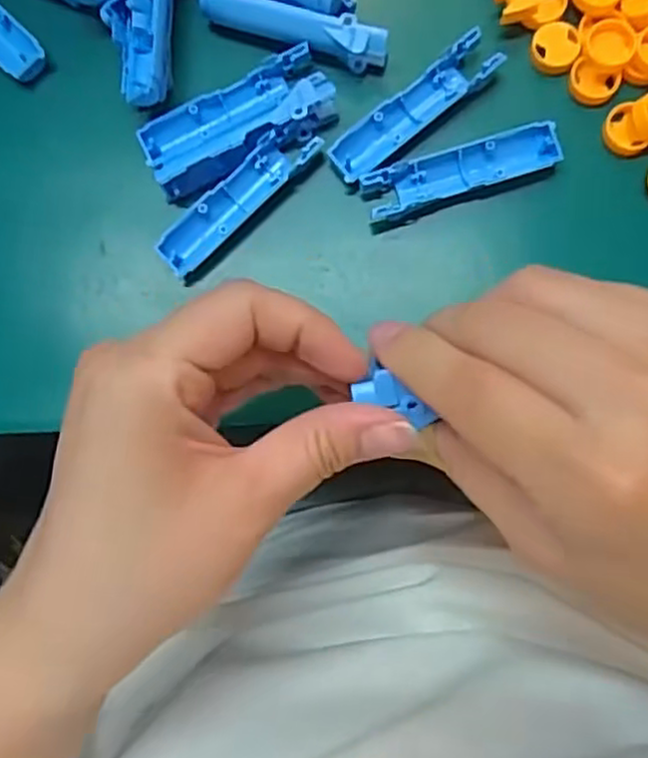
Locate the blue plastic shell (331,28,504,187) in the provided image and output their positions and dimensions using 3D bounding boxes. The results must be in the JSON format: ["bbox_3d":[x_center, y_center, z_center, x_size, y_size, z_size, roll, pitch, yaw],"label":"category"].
[{"bbox_3d":[0.036,-0.109,0.284,0.077,0.007,0.019,-38,82,-2],"label":"blue plastic shell"}]

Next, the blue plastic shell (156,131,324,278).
[{"bbox_3d":[-0.035,-0.073,0.285,0.076,0.007,0.018,-43,82,-3],"label":"blue plastic shell"}]

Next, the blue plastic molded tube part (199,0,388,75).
[{"bbox_3d":[-0.013,-0.142,0.287,0.077,0.013,0.013,17,83,6],"label":"blue plastic molded tube part"}]

